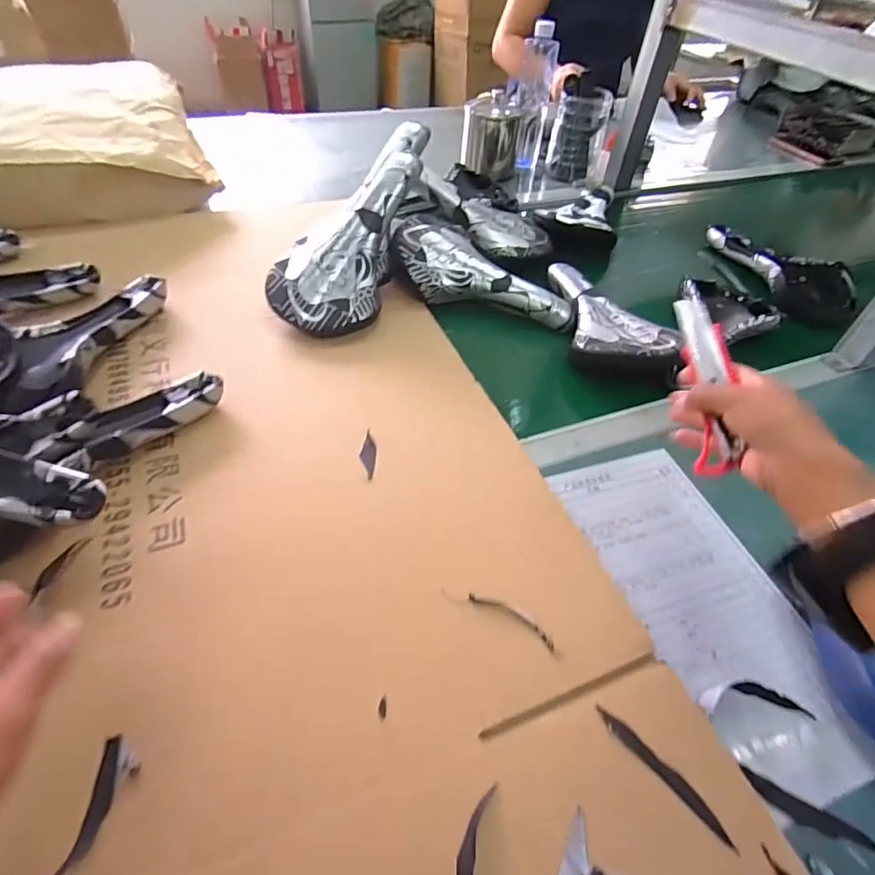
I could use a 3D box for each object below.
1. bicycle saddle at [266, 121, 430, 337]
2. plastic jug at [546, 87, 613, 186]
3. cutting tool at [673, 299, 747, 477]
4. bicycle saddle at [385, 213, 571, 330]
[{"bbox_3d":[-0.092,-0.262,0.638,0.120,0.070,0.318,22,78,13],"label":"bicycle saddle"},{"bbox_3d":[0.268,-0.569,0.958,0.101,0.135,0.078,14,48,6],"label":"plastic jug"},{"bbox_3d":[0.220,-0.046,0.408,0.029,0.026,0.160,5,67,-2],"label":"cutting tool"},{"bbox_3d":[0.067,-0.226,0.675,0.247,0.060,0.121,14,48,6],"label":"bicycle saddle"}]

